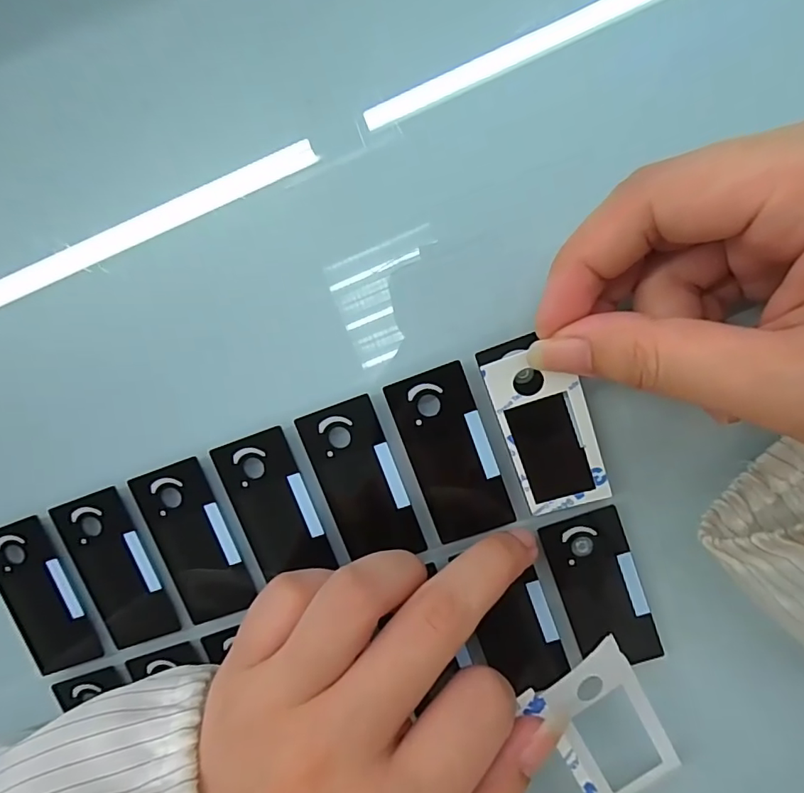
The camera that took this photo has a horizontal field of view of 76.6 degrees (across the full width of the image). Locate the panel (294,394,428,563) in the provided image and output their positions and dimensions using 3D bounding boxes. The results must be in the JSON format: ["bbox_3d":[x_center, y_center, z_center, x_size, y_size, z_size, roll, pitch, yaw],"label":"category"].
[{"bbox_3d":[-0.015,0.031,0.176,0.027,0.004,0.057,-20,98,6],"label":"panel"}]

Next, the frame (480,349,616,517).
[{"bbox_3d":[0.047,0.012,0.163,0.027,0.004,0.059,-18,110,12],"label":"frame"}]

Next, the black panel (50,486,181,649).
[{"bbox_3d":[-0.105,0.065,0.187,0.027,0.006,0.059,-19,98,6],"label":"black panel"}]

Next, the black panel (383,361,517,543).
[{"bbox_3d":[0.017,0.020,0.175,0.027,0.004,0.059,-19,98,6],"label":"black panel"}]

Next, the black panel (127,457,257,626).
[{"bbox_3d":[-0.075,0.054,0.183,0.028,0.004,0.059,-18,98,6],"label":"black panel"}]

